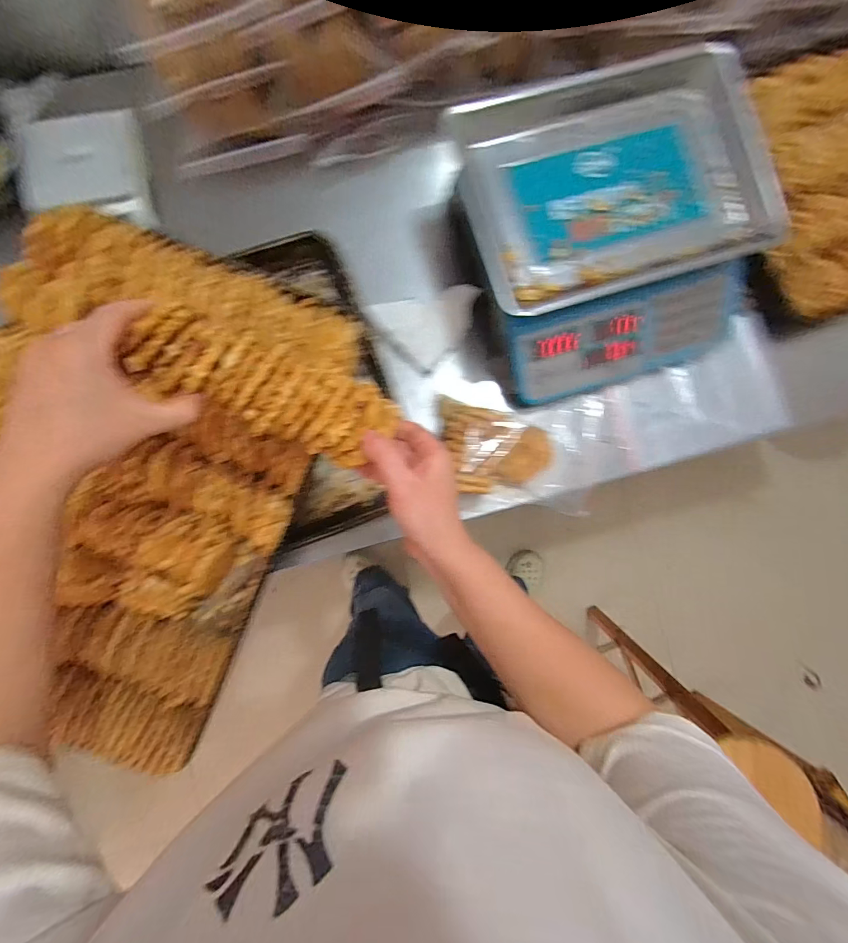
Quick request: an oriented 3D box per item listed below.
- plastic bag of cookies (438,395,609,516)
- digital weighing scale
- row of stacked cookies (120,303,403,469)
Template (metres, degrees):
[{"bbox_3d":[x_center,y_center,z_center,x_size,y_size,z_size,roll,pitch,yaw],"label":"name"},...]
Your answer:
[{"bbox_3d":[0.148,-0.026,0.574,0.244,0.067,0.159,1,86,-3],"label":"plastic bag of cookies"},{"bbox_3d":[0.244,-0.315,0.563,0.369,0.141,0.362,-18,87,-4],"label":"digital weighing scale"},{"bbox_3d":[-0.128,-0.068,0.345,0.206,0.027,0.069,21,85,-8],"label":"row of stacked cookies"}]

